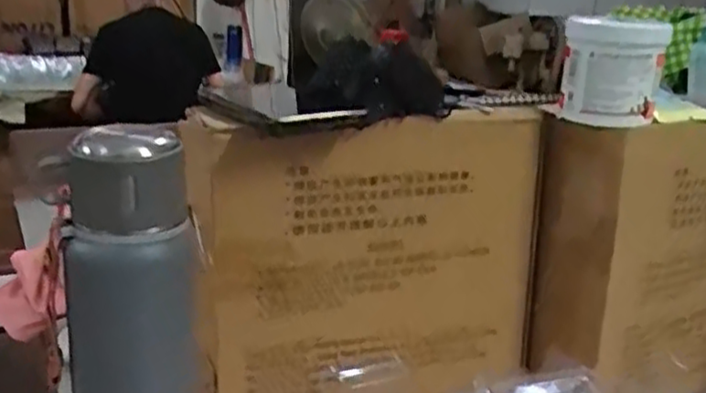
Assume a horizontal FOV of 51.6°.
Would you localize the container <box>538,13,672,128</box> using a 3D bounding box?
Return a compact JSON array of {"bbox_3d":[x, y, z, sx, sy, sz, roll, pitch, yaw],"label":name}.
[{"bbox_3d":[0.198,-0.099,0.572,0.066,0.080,0.063,-3,16,-19],"label":"container"}]

